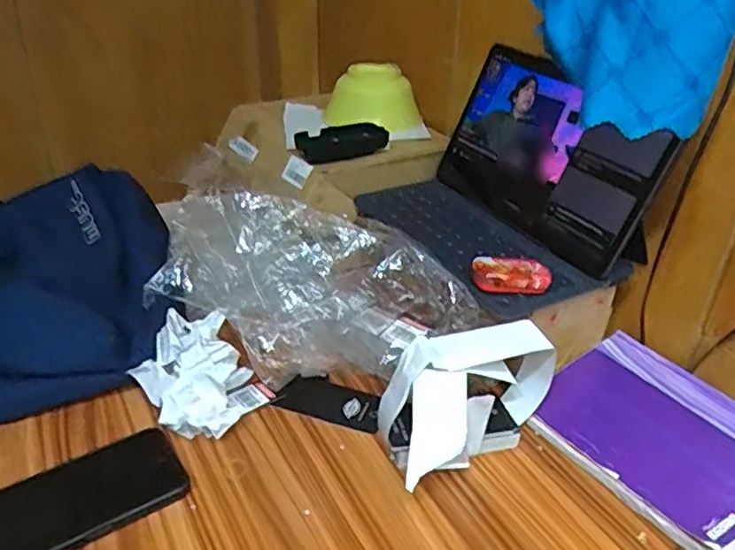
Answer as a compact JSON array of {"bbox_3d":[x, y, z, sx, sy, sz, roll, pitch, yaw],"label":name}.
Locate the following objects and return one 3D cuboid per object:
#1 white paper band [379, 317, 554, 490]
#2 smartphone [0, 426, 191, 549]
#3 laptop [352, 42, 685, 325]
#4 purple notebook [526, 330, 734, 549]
[{"bbox_3d":[0.074,0.105,0.531,0.173,0.102,0.089,-22,39,-36],"label":"white paper band"},{"bbox_3d":[-0.225,0.172,0.468,0.168,0.016,0.086,-21,38,-35],"label":"smartphone"},{"bbox_3d":[0.128,-0.107,0.625,0.170,0.162,0.264,-13,34,-25],"label":"laptop"},{"bbox_3d":[0.256,0.141,0.540,0.156,0.016,0.214,-23,39,-23],"label":"purple notebook"}]

